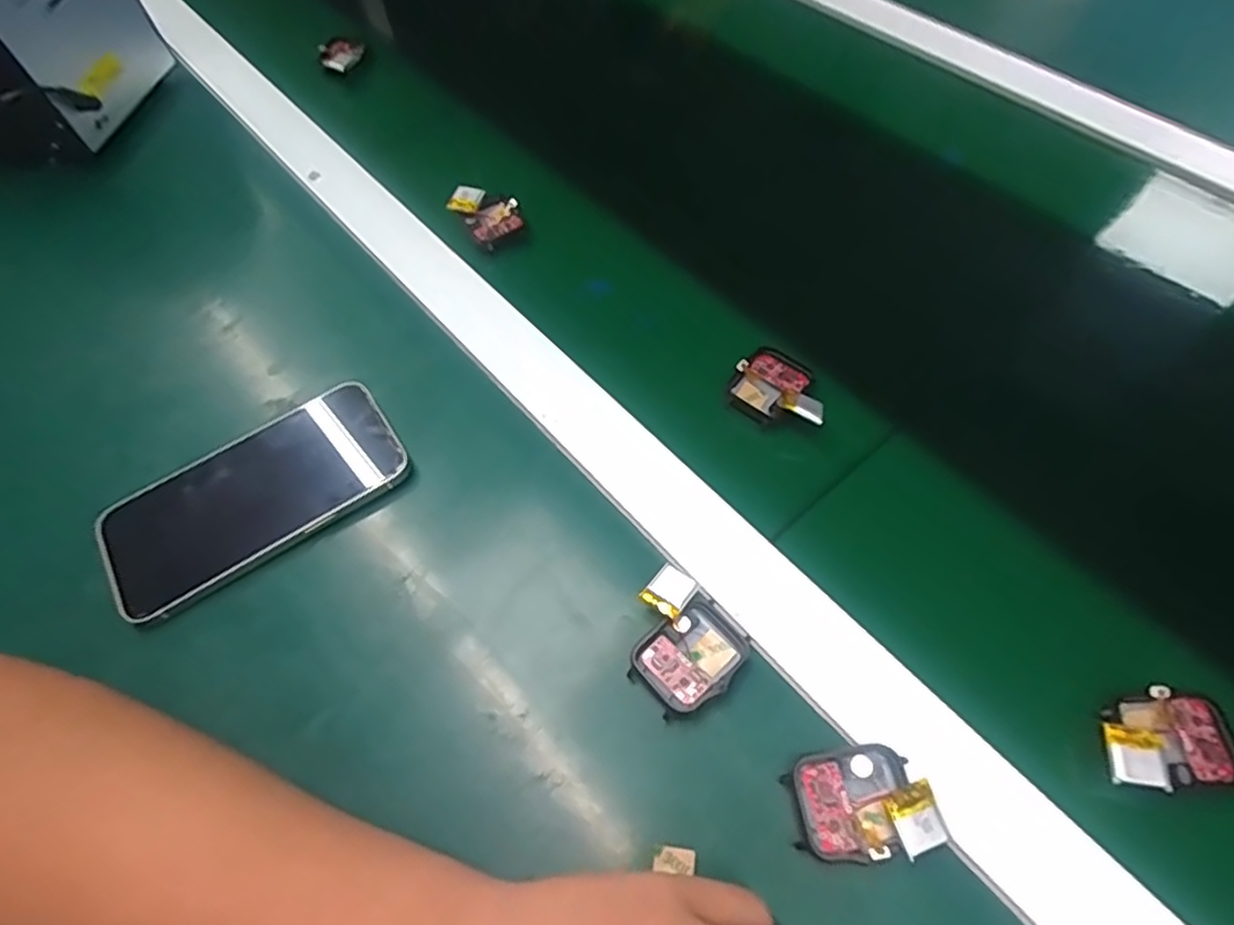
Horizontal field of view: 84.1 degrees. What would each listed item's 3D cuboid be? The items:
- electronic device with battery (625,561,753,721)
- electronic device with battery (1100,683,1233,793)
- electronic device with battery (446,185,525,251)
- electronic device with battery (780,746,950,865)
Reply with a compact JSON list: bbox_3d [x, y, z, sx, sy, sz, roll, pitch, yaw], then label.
[{"bbox_3d":[0.027,0.078,0.293,0.050,0.014,0.048,36,67,21],"label":"electronic device with battery"},{"bbox_3d":[0.214,0.108,0.268,0.053,0.013,0.036,-4,59,0],"label":"electronic device with battery"},{"bbox_3d":[-0.083,-0.161,0.442,0.039,0.017,0.050,-33,63,-16],"label":"electronic device with battery"},{"bbox_3d":[0.092,0.127,0.256,0.048,0.015,0.037,-6,59,-1],"label":"electronic device with battery"}]

